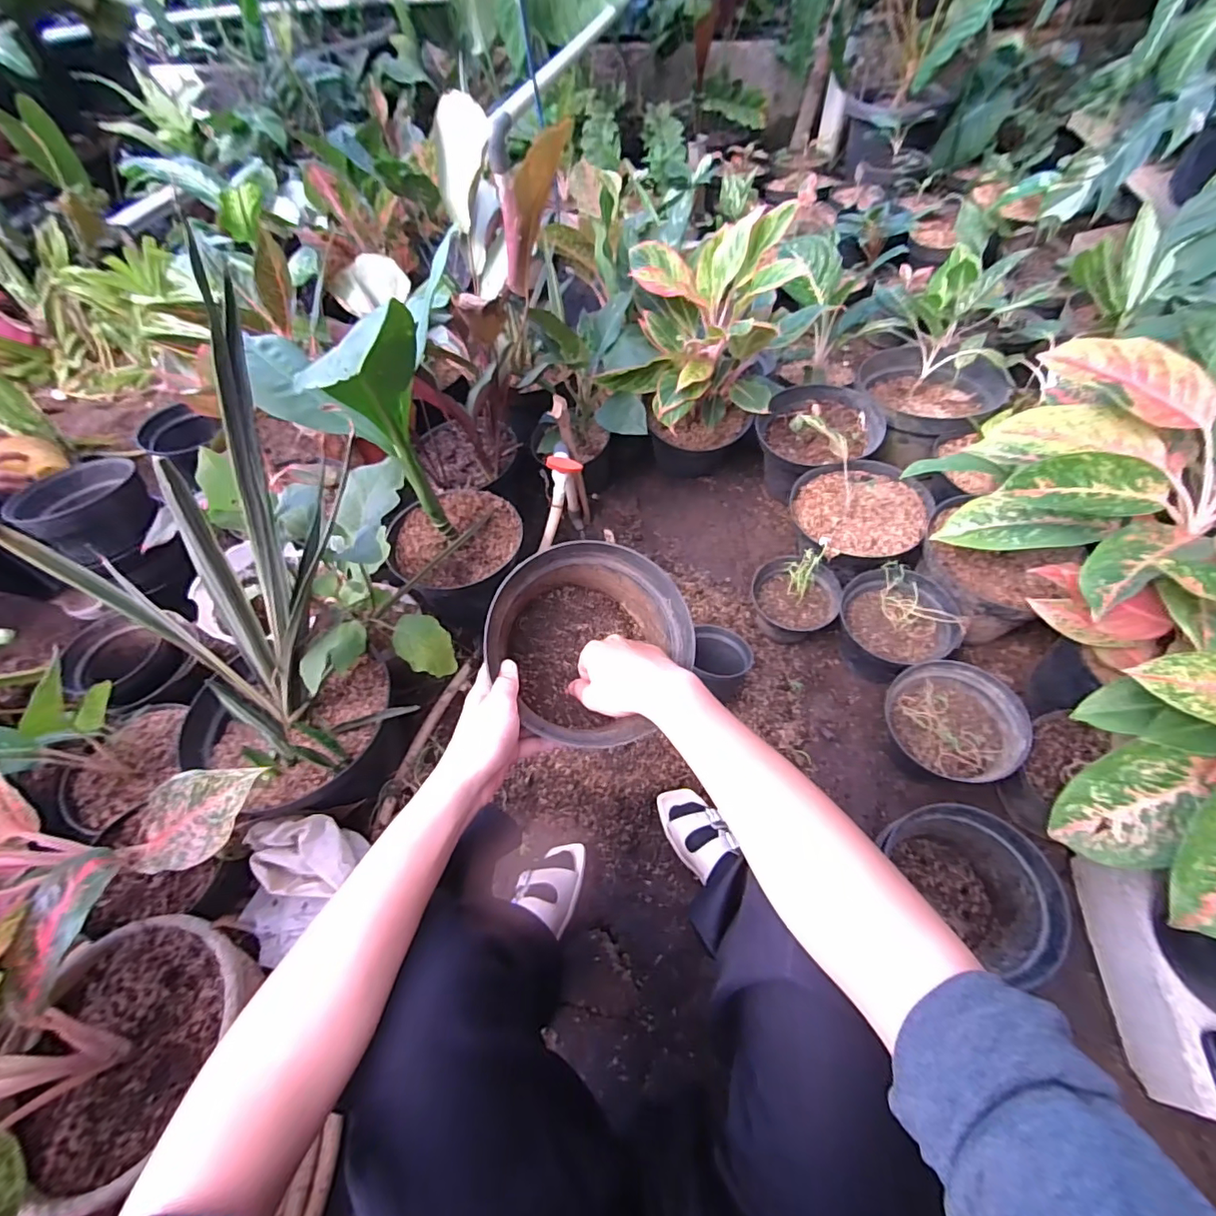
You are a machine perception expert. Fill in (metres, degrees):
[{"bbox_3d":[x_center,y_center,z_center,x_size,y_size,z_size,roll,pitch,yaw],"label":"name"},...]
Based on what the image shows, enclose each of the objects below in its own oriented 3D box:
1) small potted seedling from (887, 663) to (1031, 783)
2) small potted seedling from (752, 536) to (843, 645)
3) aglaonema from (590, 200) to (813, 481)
[{"bbox_3d":[0.499,0.179,0.780,0.154,0.138,0.170,-36,60,-18],"label":"small potted seedling"},{"bbox_3d":[0.330,-0.017,0.931,0.144,0.136,0.143,0,56,5],"label":"small potted seedling"},{"bbox_3d":[0.166,-0.451,1.048,0.324,0.474,0.293,2,56,6],"label":"aglaonema"}]

